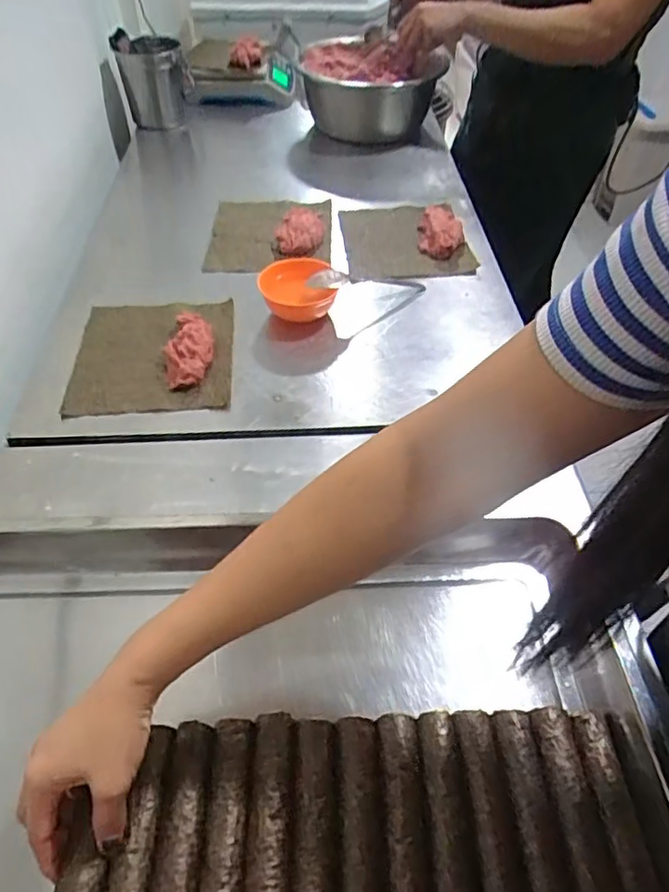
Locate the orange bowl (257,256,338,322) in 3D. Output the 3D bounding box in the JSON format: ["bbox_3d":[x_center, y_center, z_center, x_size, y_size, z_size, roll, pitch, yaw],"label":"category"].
[{"bbox_3d":[-0.049,-0.206,0.797,0.093,0.049,0.102,-1,46,1],"label":"orange bowl"}]

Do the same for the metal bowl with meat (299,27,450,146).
[{"bbox_3d":[0.064,-0.651,1.127,0.256,0.161,0.229,5,48,4],"label":"metal bowl with meat"}]

